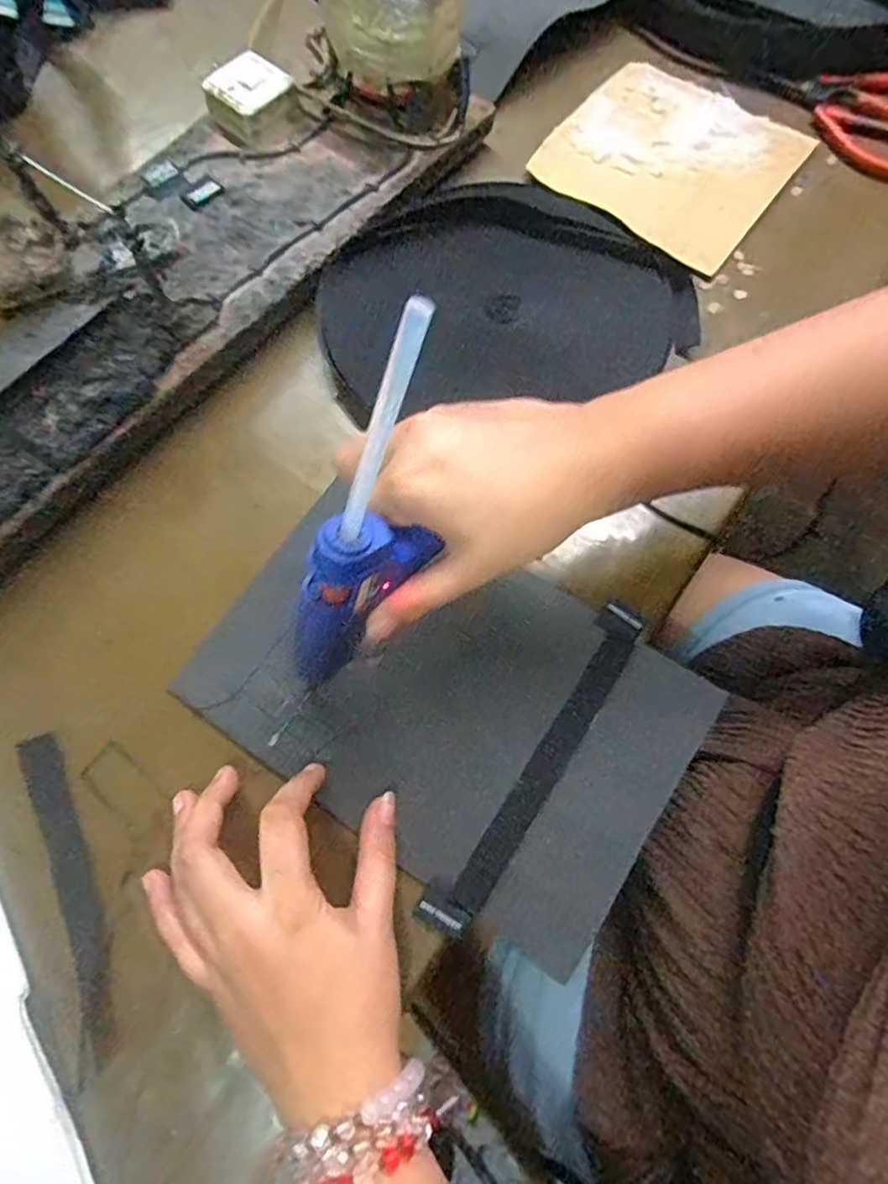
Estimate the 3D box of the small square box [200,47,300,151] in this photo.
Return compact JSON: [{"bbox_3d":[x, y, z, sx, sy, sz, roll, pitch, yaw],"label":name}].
[{"bbox_3d":[-0.128,-0.330,0.416,0.050,0.021,0.050,38,75,11],"label":"small square box"}]

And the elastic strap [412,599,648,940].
[{"bbox_3d":[0.050,0.084,0.317,0.025,0.006,0.188,33,74,10],"label":"elastic strap"}]

